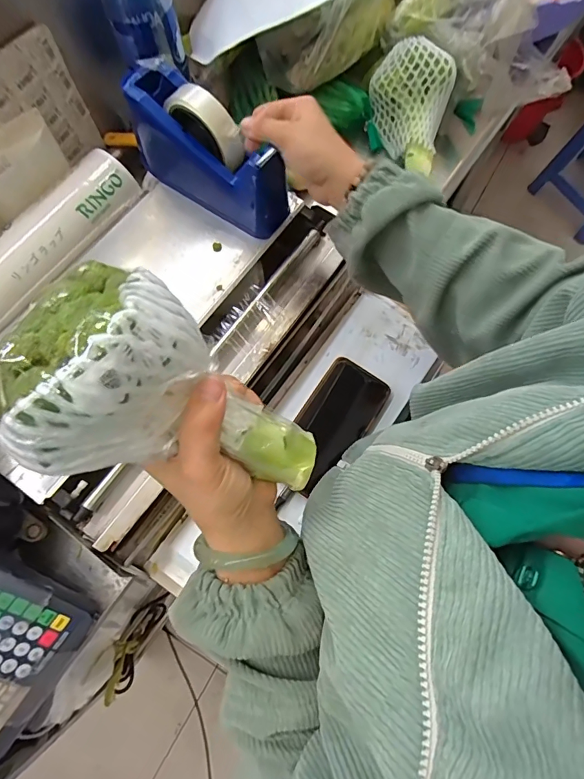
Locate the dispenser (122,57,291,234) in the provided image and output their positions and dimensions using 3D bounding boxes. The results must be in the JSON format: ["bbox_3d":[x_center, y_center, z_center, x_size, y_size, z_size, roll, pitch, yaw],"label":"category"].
[{"bbox_3d":[-0.097,-0.277,0.498,0.200,0.119,0.065,37,75,10],"label":"dispenser"}]

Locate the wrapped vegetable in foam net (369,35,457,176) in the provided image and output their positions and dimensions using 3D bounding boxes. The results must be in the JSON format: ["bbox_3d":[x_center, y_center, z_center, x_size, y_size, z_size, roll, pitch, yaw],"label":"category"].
[{"bbox_3d":[0.175,-0.431,0.652,0.120,0.103,0.139,13,72,3],"label":"wrapped vegetable in foam net"}]

